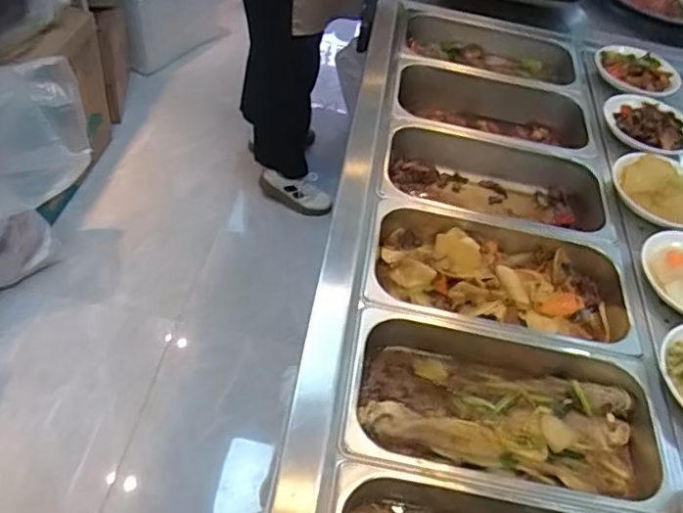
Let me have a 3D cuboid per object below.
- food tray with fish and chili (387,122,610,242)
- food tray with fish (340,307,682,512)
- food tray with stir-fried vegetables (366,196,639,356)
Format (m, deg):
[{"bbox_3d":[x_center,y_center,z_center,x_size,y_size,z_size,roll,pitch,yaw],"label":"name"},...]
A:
[{"bbox_3d":[0.212,-0.095,0.871,0.314,0.072,0.177,11,48,-1],"label":"food tray with fish and chili"},{"bbox_3d":[0.168,0.155,0.618,0.323,0.057,0.173,9,49,2],"label":"food tray with fish"},{"bbox_3d":[0.186,0.024,0.740,0.307,0.066,0.190,9,49,1],"label":"food tray with stir-fried vegetables"}]

